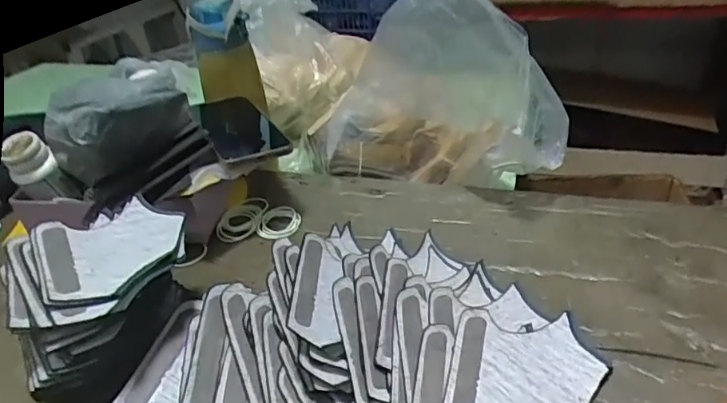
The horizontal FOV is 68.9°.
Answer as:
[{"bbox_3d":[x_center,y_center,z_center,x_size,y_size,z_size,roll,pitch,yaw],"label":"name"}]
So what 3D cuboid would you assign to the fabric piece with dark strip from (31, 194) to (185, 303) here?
[{"bbox_3d":[-0.192,0.029,0.408,0.102,0.027,0.123,-23,36,-24],"label":"fabric piece with dark strip"}]

